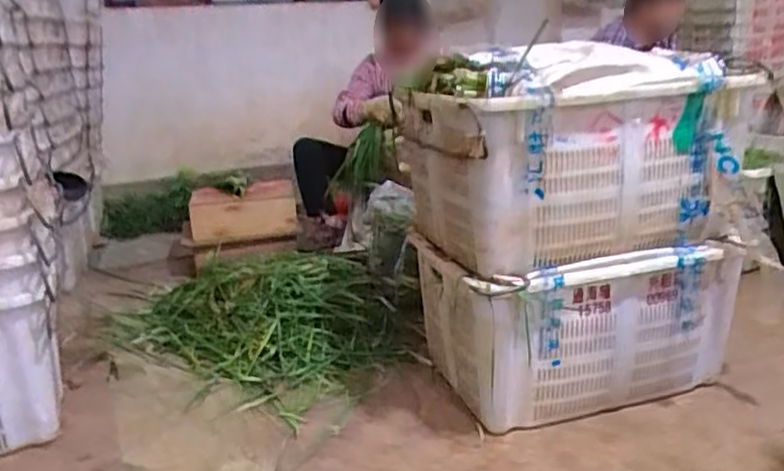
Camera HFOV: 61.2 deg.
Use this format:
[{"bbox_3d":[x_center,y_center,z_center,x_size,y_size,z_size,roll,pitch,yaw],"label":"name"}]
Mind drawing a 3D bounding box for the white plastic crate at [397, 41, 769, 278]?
[{"bbox_3d":[0.351,-0.176,1.351,0.575,0.381,0.345,-9,19,-17],"label":"white plastic crate"}]

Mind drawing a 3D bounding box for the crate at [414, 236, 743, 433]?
[{"bbox_3d":[0.406,0.182,1.486,0.599,0.364,0.322,-8,19,-15],"label":"crate"}]

